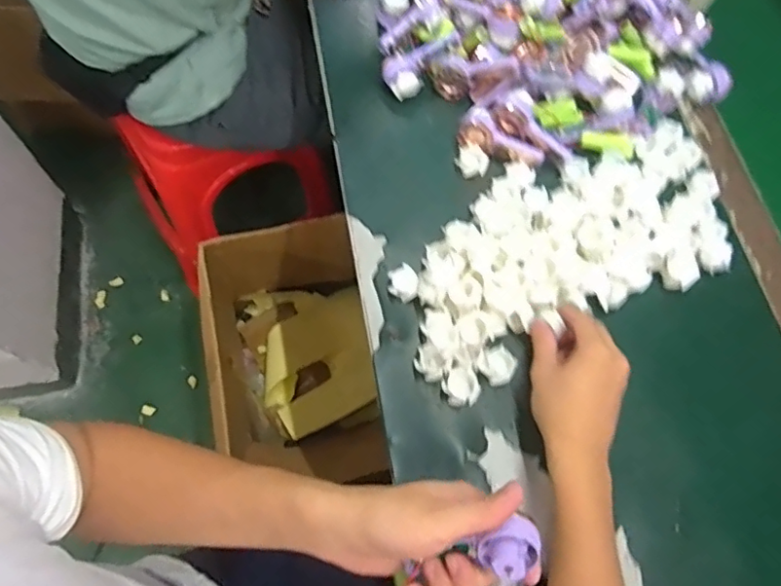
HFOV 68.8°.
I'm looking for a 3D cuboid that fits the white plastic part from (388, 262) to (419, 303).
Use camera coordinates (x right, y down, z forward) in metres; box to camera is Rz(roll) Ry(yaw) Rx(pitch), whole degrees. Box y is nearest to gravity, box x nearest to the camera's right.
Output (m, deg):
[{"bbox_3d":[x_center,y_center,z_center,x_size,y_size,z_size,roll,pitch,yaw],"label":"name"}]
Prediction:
[{"bbox_3d":[0.012,-0.009,0.552,0.027,0.020,0.036,1,66,-2],"label":"white plastic part"}]

